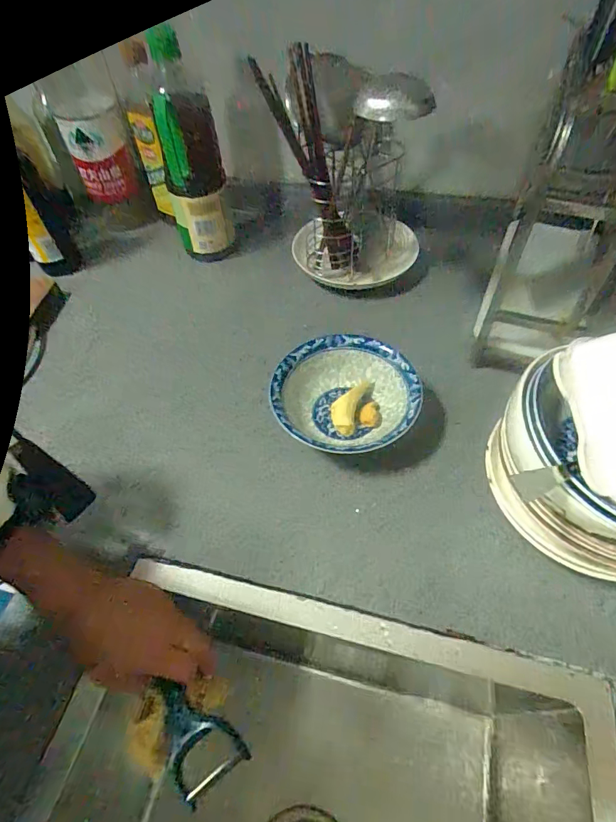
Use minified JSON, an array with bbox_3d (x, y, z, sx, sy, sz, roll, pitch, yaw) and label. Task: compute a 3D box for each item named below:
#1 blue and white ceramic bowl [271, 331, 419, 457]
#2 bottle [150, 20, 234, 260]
[{"bbox_3d":[0.042,-0.014,0.479,0.148,0.053,0.142,-1,54,2],"label":"blue and white ceramic bowl"},{"bbox_3d":[-0.156,-0.348,0.606,0.089,0.245,0.095,2,54,4],"label":"bottle"}]

